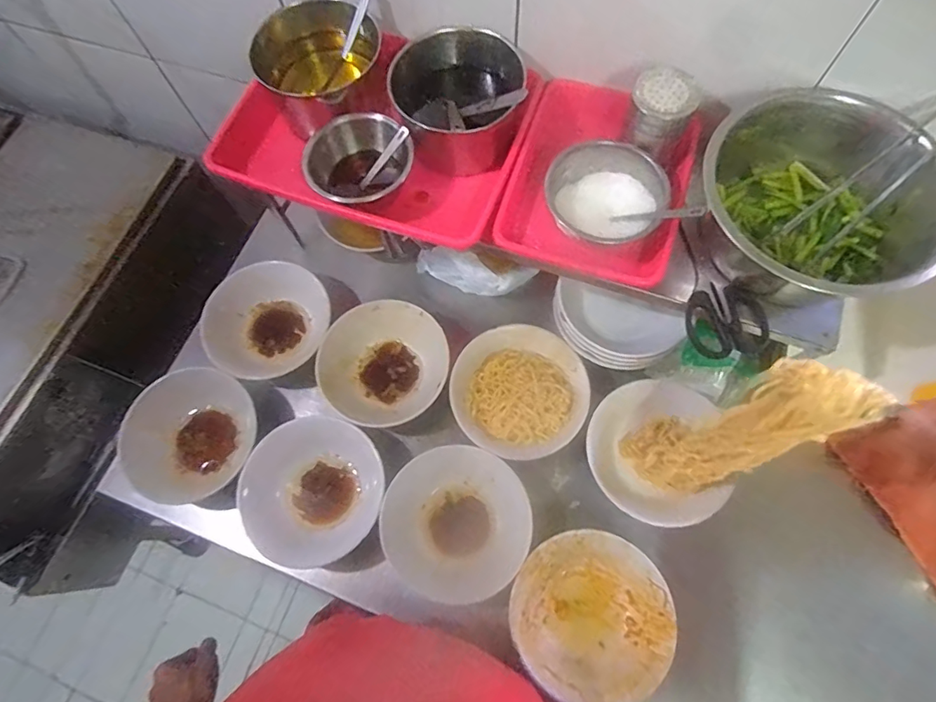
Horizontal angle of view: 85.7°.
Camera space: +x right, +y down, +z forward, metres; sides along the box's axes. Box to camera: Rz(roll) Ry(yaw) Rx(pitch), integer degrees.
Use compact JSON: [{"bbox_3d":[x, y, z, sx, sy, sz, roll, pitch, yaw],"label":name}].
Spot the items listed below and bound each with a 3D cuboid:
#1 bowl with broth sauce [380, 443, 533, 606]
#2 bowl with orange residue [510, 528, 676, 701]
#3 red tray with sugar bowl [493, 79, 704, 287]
[{"bbox_3d":[-0.011,0.189,0.567,0.153,0.081,0.150,-1,69,2],"label":"bowl with broth sauce"},{"bbox_3d":[0.123,0.270,0.522,0.150,0.067,0.151,-1,69,2],"label":"bowl with orange residue"},{"bbox_3d":[0.141,-0.188,0.525,0.174,0.085,0.220,19,71,9],"label":"red tray with sugar bowl"}]

